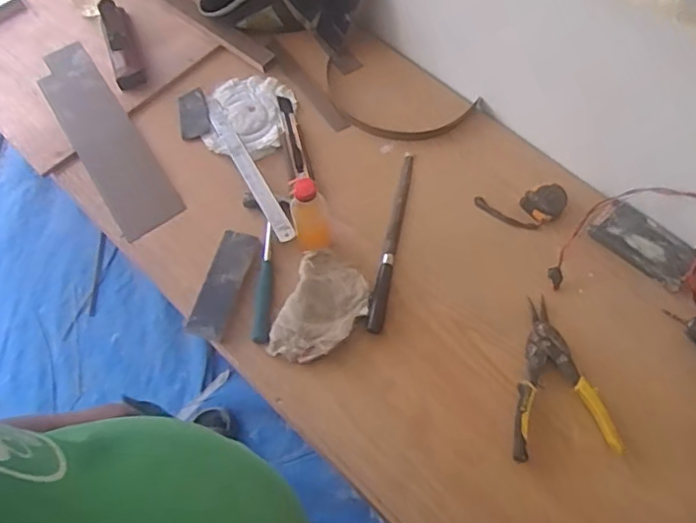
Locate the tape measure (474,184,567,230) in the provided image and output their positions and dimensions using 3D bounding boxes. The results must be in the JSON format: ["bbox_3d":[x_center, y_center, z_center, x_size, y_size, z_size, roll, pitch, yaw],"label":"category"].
[{"bbox_3d":[0.277,-0.084,0.950,0.133,0.028,0.063,-5,65,0],"label":"tape measure"}]

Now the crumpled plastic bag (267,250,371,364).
[{"bbox_3d":[-0.038,0.071,0.894,0.112,0.024,0.170,18,67,11],"label":"crumpled plastic bag"}]

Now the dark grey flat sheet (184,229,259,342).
[{"bbox_3d":[-0.191,0.034,0.922,0.059,0.008,0.175,14,67,9],"label":"dark grey flat sheet"}]

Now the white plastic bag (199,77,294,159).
[{"bbox_3d":[-0.176,-0.263,1.076,0.140,0.015,0.178,11,66,7],"label":"white plastic bag"}]

